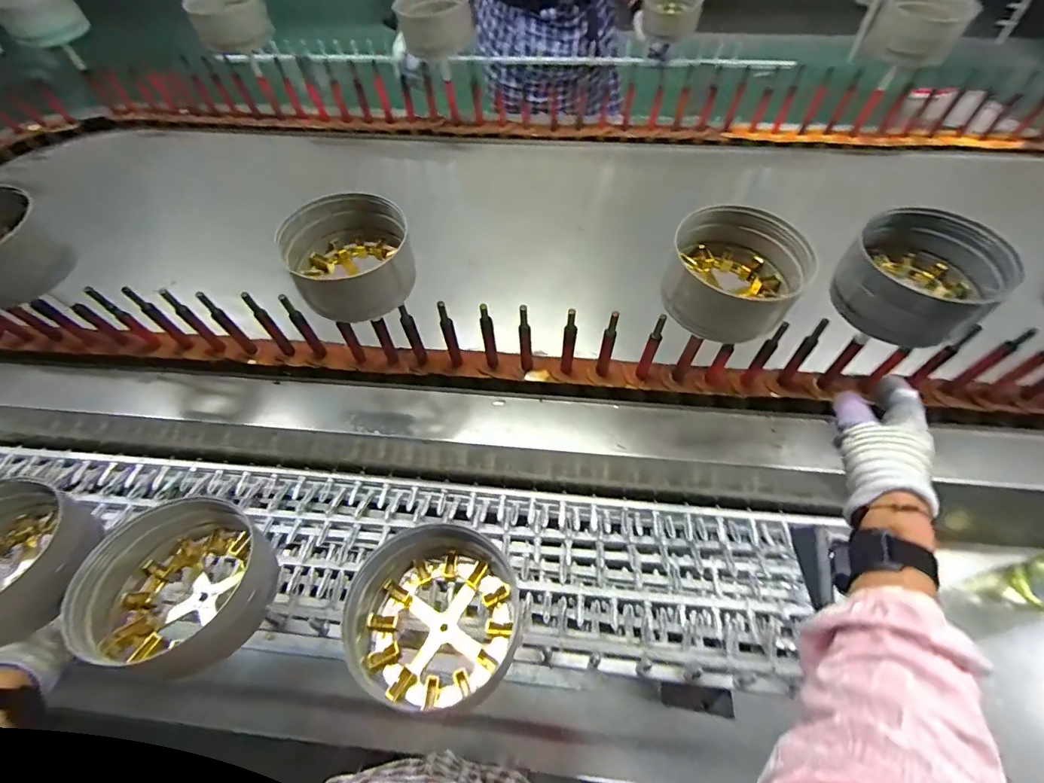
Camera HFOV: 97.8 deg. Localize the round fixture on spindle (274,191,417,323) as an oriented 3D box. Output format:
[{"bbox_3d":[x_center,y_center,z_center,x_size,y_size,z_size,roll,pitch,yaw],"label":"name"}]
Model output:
[{"bbox_3d":[-0.205,-0.167,0.531,0.131,0.082,0.161,-25,62,-16],"label":"round fixture on spindle"}]

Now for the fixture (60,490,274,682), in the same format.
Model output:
[{"bbox_3d":[-0.295,0.171,0.405,0.139,0.074,0.126,11,58,5],"label":"fixture"}]

